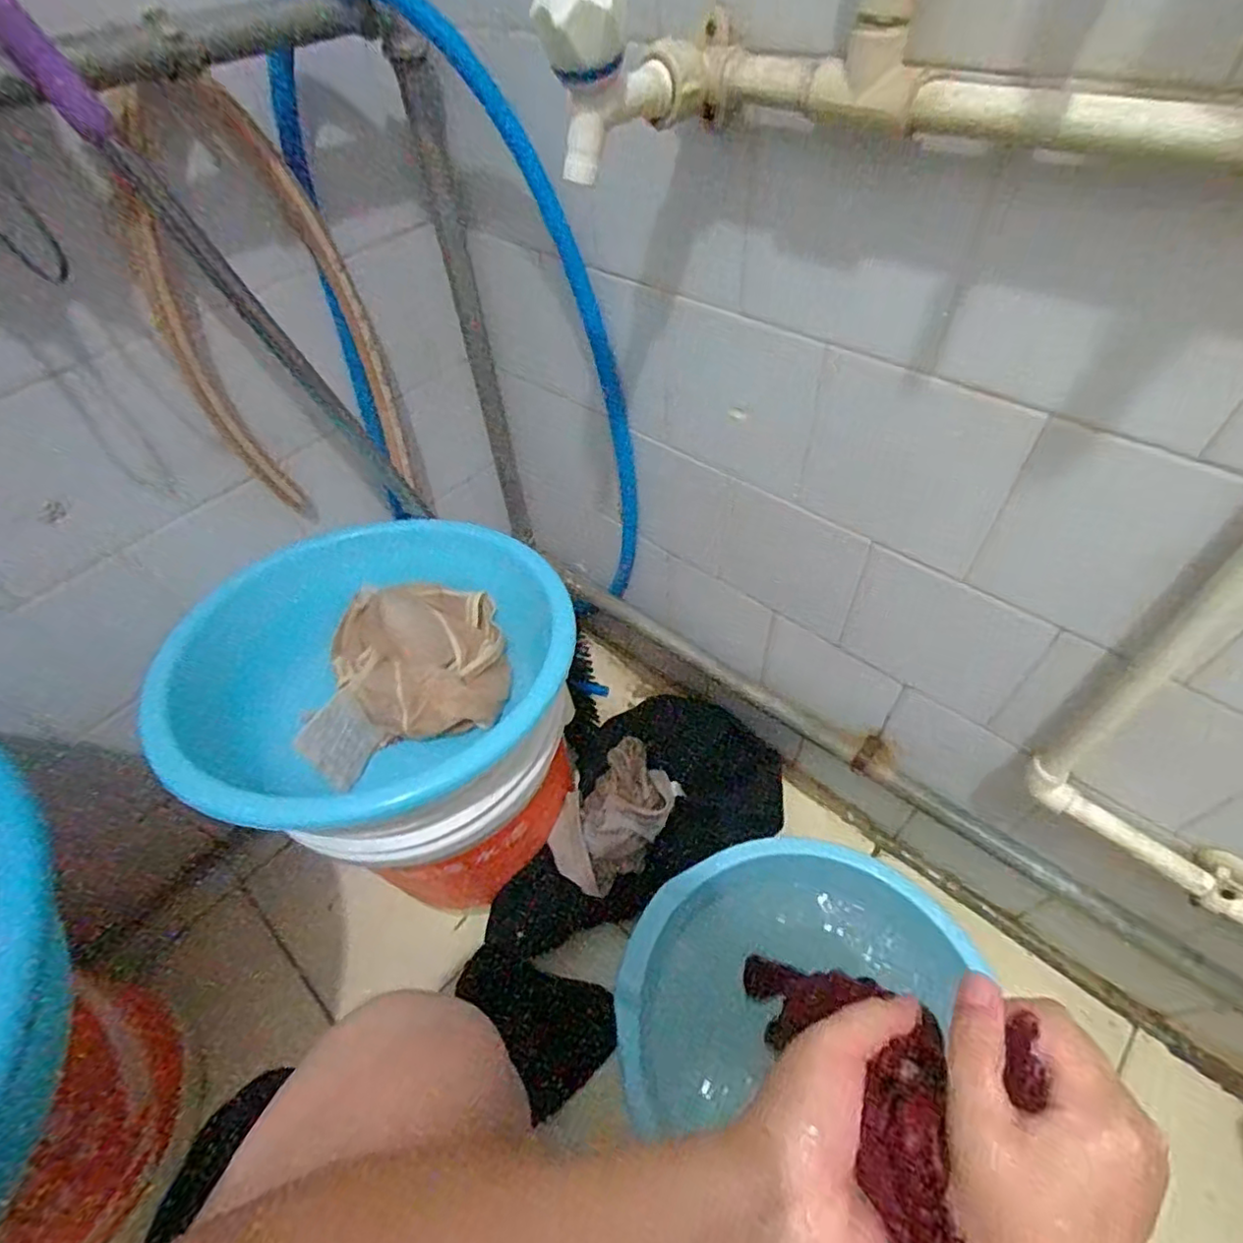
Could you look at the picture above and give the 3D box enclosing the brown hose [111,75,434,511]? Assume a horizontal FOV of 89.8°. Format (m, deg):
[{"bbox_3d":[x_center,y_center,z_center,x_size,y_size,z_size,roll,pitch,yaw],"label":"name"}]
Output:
[{"bbox_3d":[-0.306,-0.247,0.567,0.176,0.355,0.075,-33,56,-20],"label":"brown hose"}]

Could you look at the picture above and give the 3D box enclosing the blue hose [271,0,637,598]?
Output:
[{"bbox_3d":[-0.143,-0.261,0.653,0.317,0.591,0.076,3,52,7],"label":"blue hose"}]

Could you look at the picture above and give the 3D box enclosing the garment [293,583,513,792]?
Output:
[{"bbox_3d":[-0.198,0.038,0.596,0.167,0.054,0.210,-12,52,-5],"label":"garment"}]

